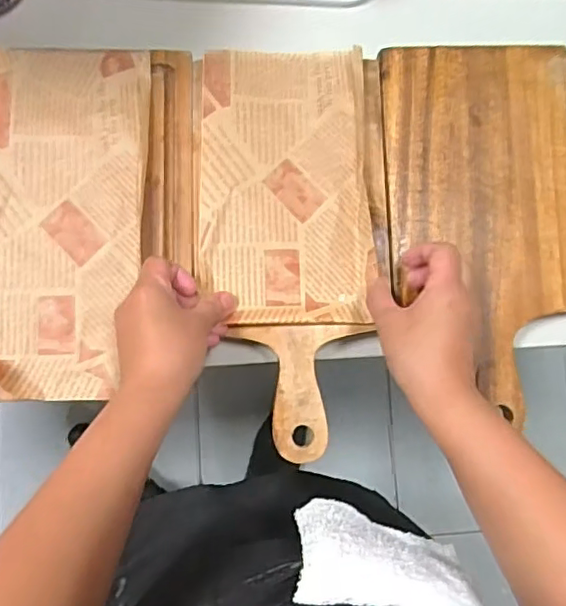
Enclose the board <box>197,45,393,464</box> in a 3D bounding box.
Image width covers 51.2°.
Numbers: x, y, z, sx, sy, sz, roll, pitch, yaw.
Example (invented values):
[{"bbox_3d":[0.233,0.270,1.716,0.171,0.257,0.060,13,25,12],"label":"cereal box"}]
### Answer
[{"bbox_3d":[0.009,-0.053,0.504,0.160,0.013,0.343,-1,82,-3],"label":"board"}]

